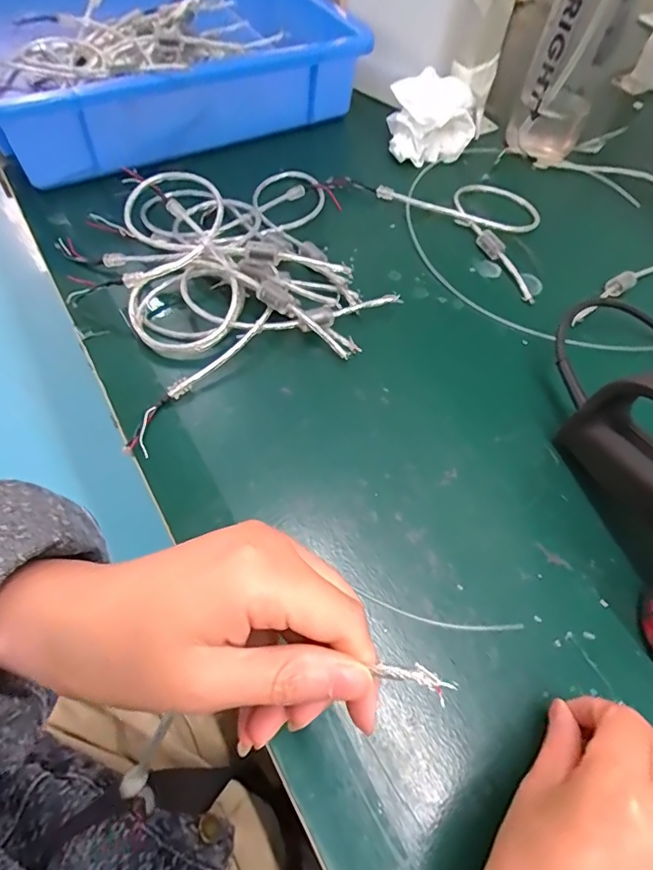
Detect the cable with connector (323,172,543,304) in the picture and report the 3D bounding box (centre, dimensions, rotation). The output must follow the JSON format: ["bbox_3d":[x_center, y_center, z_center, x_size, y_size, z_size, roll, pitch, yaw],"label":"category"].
[{"bbox_3d":[0.130,-0.229,0.483,0.223,0.013,0.143,34,64,15],"label":"cable with connector"}]

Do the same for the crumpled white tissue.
[{"bbox_3d":[0.110,-0.328,0.511,0.086,0.056,0.071,12,60,3],"label":"crumpled white tissue"}]

